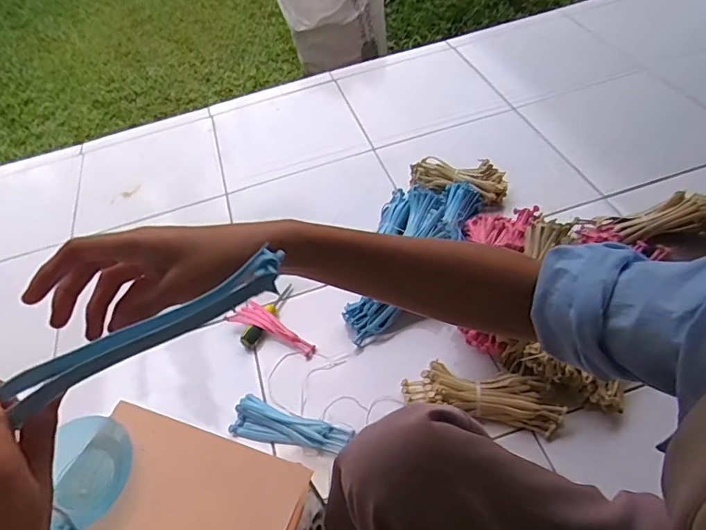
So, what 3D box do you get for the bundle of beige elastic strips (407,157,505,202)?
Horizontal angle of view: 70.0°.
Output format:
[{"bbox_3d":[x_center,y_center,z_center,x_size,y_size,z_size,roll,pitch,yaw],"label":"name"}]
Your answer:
[{"bbox_3d":[0.229,-0.197,1.133,0.229,0.053,0.083,16,54,23],"label":"bundle of beige elastic strips"}]

